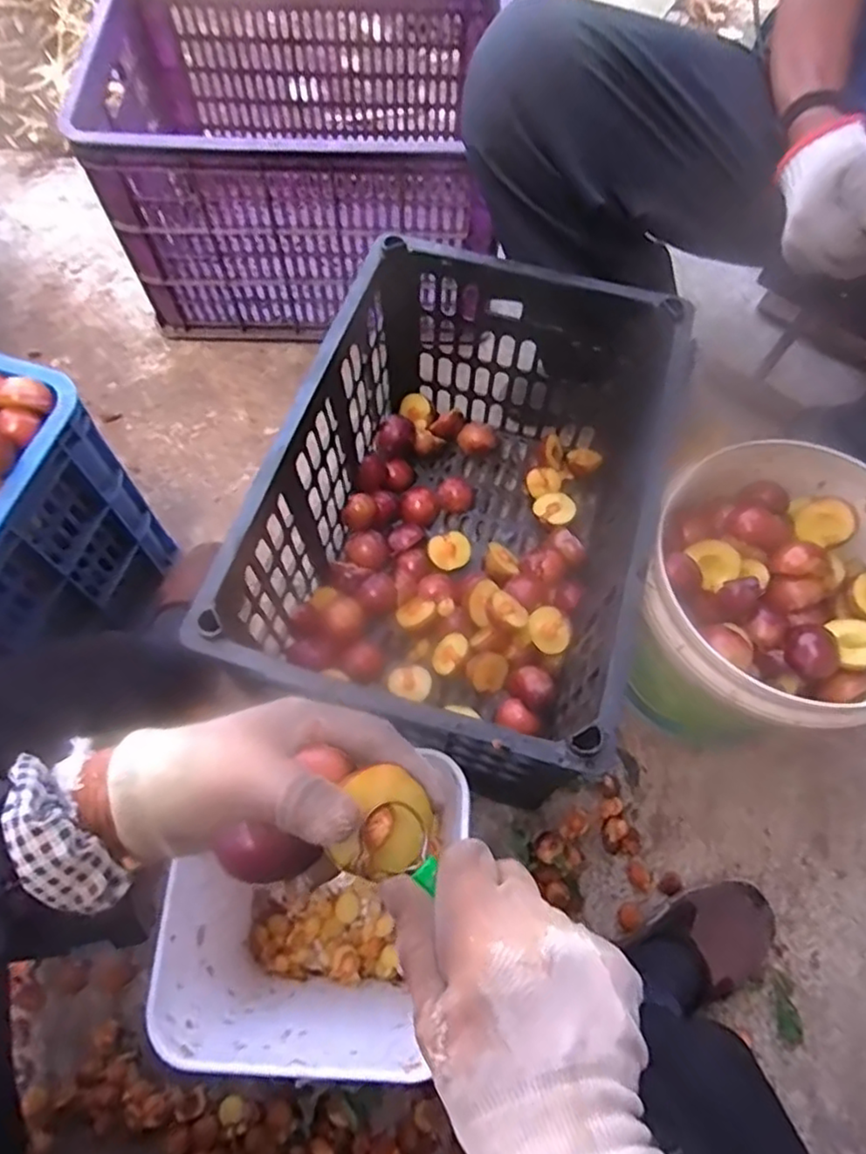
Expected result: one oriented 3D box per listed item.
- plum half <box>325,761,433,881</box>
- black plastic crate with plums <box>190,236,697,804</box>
[{"bbox_3d":[-0.022,0.115,0.301,0.042,0.025,0.046,8,65,2],"label":"plum half"},{"bbox_3d":[0.036,-0.055,0.713,0.354,0.281,0.488,15,66,6],"label":"black plastic crate with plums"}]

